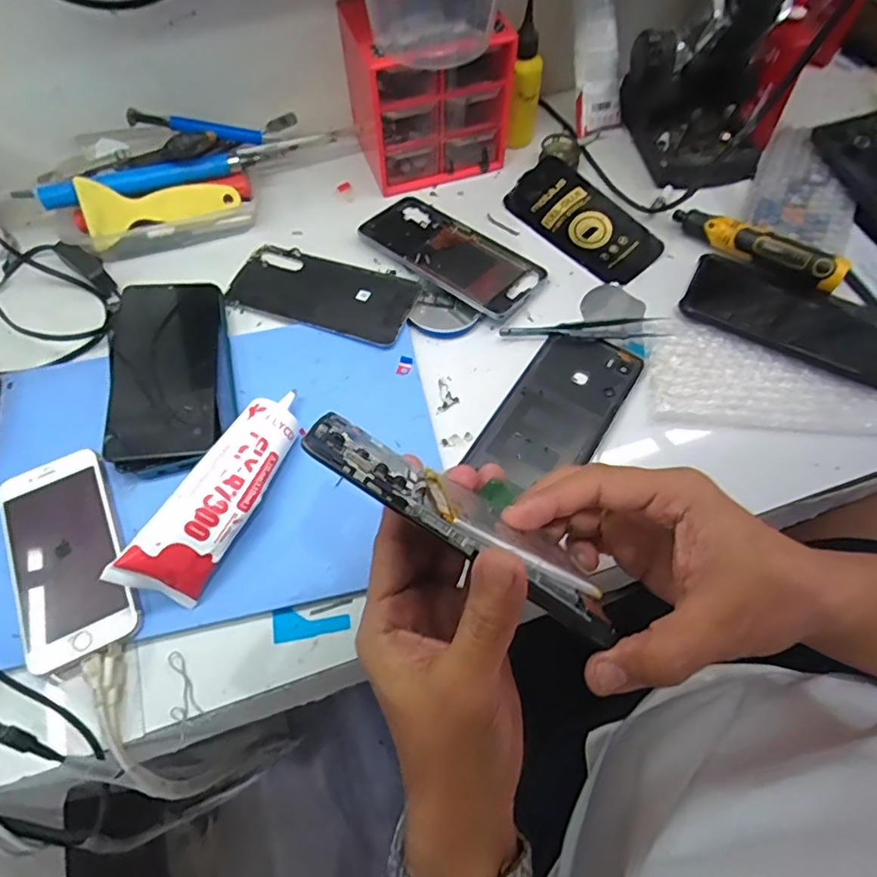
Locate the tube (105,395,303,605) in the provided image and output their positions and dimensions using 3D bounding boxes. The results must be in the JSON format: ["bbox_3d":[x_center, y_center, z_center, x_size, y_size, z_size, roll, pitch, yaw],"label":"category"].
[{"bbox_3d":[-0.134,0.034,0.364,0.043,0.041,0.159,25,63,14],"label":"tube"}]

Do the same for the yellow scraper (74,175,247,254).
[{"bbox_3d":[-0.237,-0.204,0.475,0.122,0.053,0.011,-23,20,-11],"label":"yellow scraper"}]

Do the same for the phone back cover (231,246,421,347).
[{"bbox_3d":[-0.096,-0.125,0.467,0.155,0.009,0.075,20,65,10],"label":"phone back cover"}]

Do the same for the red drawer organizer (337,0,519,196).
[{"bbox_3d":[-0.006,-0.305,0.498,0.126,0.122,0.083,-16,62,-9],"label":"red drawer organizer"}]

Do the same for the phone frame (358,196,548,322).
[{"bbox_3d":[0.010,-0.162,0.487,0.165,0.015,0.075,38,69,17],"label":"phone frame"}]

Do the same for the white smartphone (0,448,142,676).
[{"bbox_3d":[-0.239,0.073,0.357,0.067,0.011,0.136,-23,65,-11],"label":"white smartphone"}]

